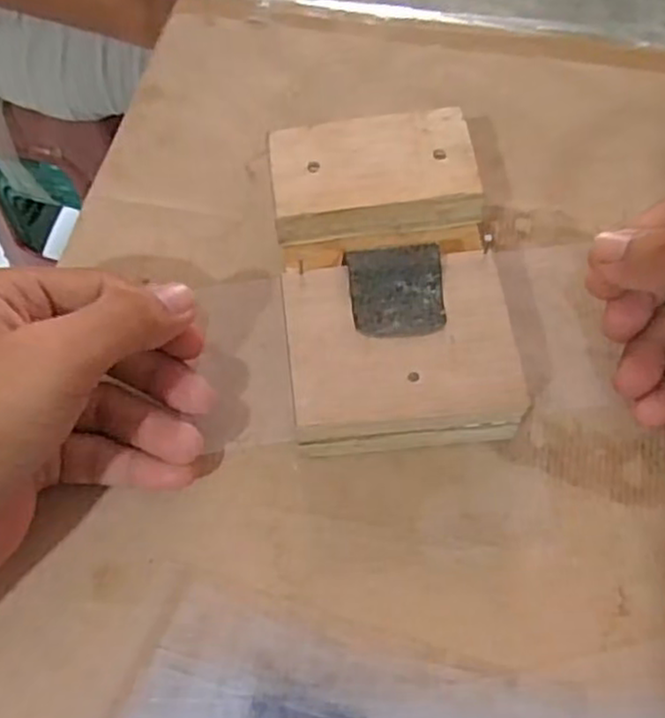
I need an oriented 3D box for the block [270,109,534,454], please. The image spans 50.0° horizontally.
[{"bbox_3d":[0.021,-0.029,0.270,0.077,0.042,0.136,-6,63,-1],"label":"block"}]

